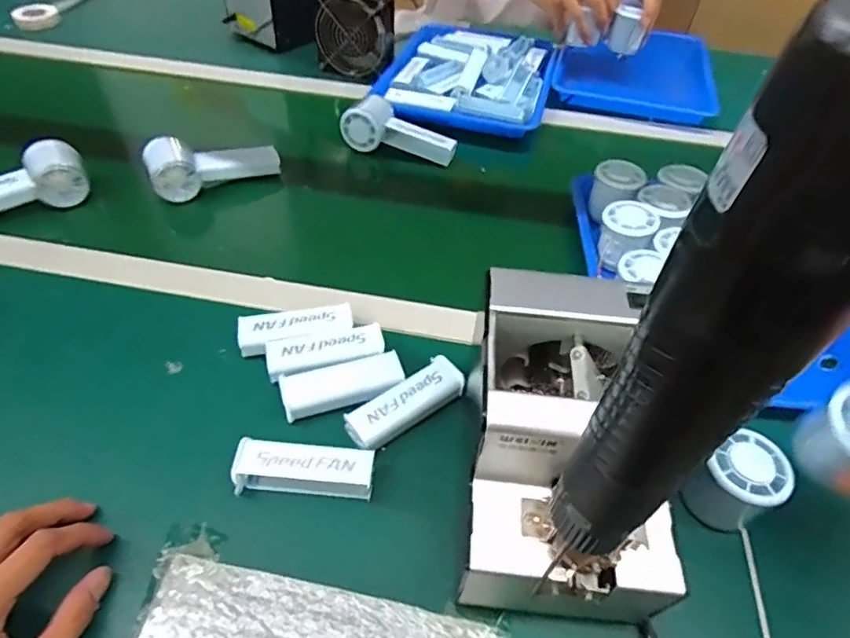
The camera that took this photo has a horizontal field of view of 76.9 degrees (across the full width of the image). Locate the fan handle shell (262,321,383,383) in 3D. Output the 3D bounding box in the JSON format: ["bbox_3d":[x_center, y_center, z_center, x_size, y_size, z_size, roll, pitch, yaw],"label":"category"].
[{"bbox_3d":[-0.087,0.033,0.479,0.102,0.022,0.037,-12,50,-14],"label":"fan handle shell"}]

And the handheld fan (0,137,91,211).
[{"bbox_3d":[-0.473,-0.150,0.613,0.151,0.065,0.058,-21,53,-20],"label":"handheld fan"}]

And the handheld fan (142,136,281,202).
[{"bbox_3d":[-0.258,-0.192,0.656,0.147,0.055,0.056,-18,52,-18],"label":"handheld fan"}]

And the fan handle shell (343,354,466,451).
[{"bbox_3d":[-0.013,0.072,0.445,0.103,0.021,0.039,-30,57,-26],"label":"fan handle shell"}]

